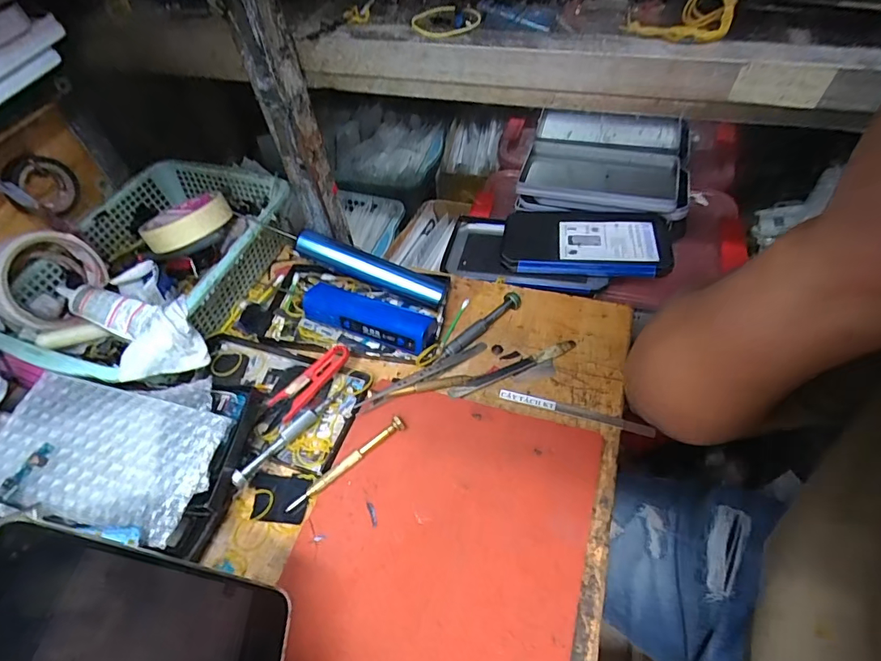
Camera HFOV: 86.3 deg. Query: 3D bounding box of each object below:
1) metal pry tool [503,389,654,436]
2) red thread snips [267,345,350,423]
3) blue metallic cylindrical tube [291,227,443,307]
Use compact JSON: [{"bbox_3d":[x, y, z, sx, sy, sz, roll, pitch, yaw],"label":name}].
[{"bbox_3d":[0.115,0.069,0.405,0.126,0.007,0.011,15,55,12],"label":"metal pry tool"},{"bbox_3d":[-0.116,0.046,0.427,0.082,0.013,0.026,-46,63,-8],"label":"red thread snips"},{"bbox_3d":[-0.069,-0.063,0.472,0.154,0.020,0.028,22,55,-1],"label":"blue metallic cylindrical tube"}]

